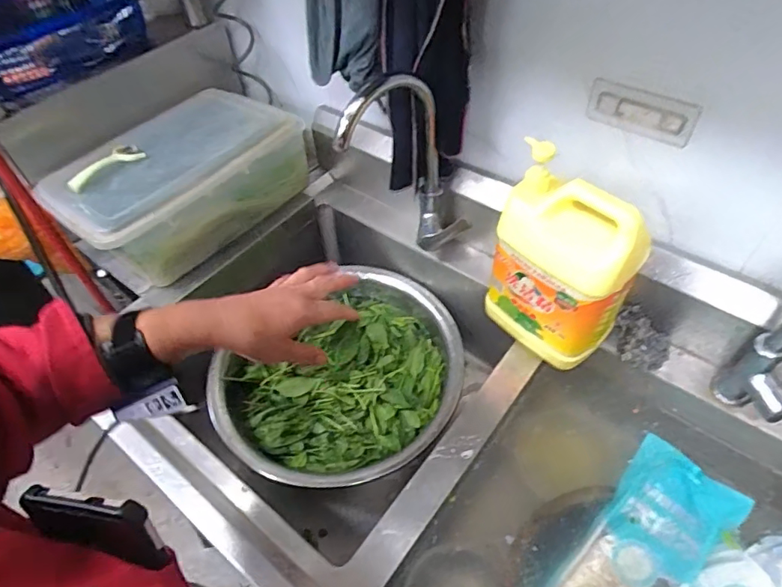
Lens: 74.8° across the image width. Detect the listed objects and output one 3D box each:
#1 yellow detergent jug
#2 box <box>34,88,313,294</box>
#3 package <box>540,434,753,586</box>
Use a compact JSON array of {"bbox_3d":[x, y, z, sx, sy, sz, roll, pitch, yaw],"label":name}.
[{"bbox_3d":[0.239,-0.034,0.740,0.196,0.277,0.106,35,60,28],"label":"yellow detergent jug"},{"bbox_3d":[-0.392,-0.210,0.987,0.262,0.172,0.428,32,59,26],"label":"box"},{"bbox_3d":[0.340,0.391,0.739,0.386,0.054,0.154,-35,57,-23],"label":"package"}]

